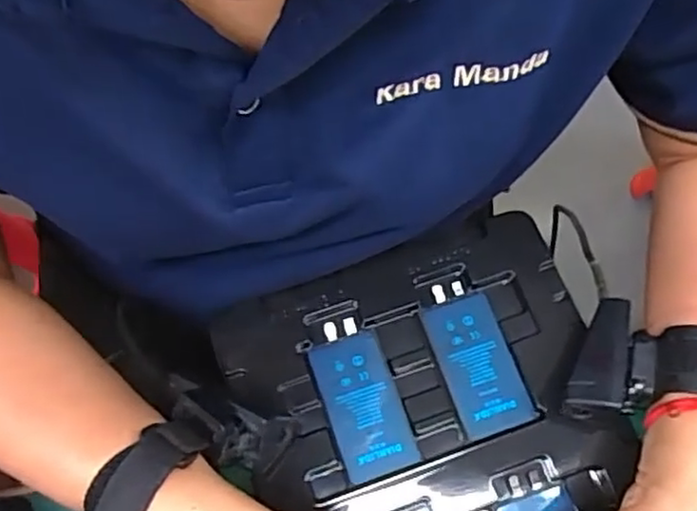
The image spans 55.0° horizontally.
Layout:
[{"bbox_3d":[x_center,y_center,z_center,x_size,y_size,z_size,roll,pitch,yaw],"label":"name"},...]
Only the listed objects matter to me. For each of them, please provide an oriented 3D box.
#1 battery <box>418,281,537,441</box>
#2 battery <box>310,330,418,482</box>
[{"bbox_3d":[0.076,0.062,0.412,0.042,0.006,0.092,-18,73,-5],"label":"battery"},{"bbox_3d":[0.008,0.089,0.402,0.043,0.004,0.084,-17,73,-5],"label":"battery"}]

